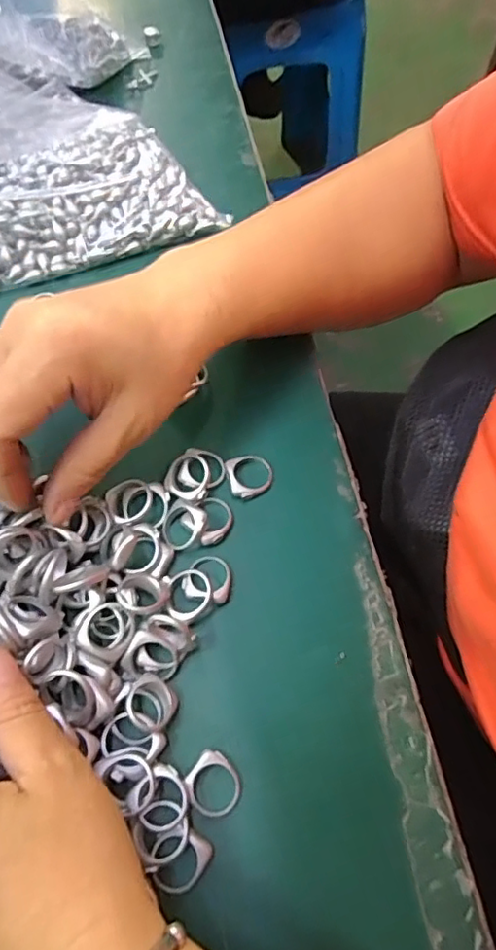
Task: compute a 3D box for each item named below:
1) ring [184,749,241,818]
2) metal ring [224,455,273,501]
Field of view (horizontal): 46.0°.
[{"bbox_3d":[-0.014,0.119,0.224,0.020,0.005,0.021,0,64,0],"label":"ring"},{"bbox_3d":[0.001,0.000,0.285,0.022,0.005,0.022,0,64,0],"label":"metal ring"}]

